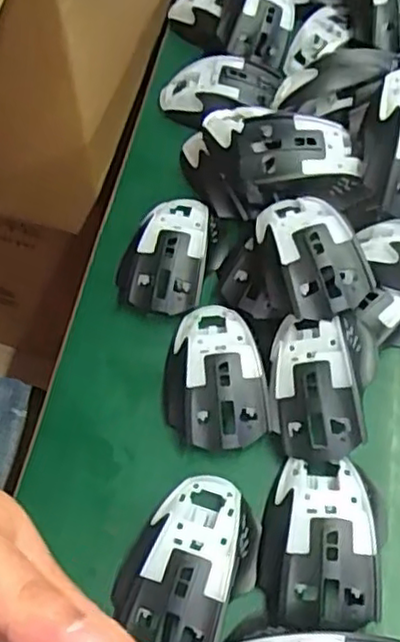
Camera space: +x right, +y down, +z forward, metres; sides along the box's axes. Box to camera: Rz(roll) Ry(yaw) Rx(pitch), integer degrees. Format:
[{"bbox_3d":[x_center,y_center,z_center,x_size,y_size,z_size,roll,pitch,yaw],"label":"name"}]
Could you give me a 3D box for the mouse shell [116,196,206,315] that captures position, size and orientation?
[{"bbox_3d":[-0.028,-0.059,0.536,0.066,0.030,0.107,8,60,4],"label":"mouse shell"}]

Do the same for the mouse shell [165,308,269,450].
[{"bbox_3d":[0.008,0.035,0.482,0.071,0.033,0.117,-5,60,-3],"label":"mouse shell"}]

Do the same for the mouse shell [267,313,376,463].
[{"bbox_3d":[0.080,0.038,0.460,0.071,0.037,0.111,-8,60,27],"label":"mouse shell"}]

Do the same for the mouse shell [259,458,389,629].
[{"bbox_3d":[0.079,0.136,0.417,0.075,0.030,0.103,11,61,6],"label":"mouse shell"}]

